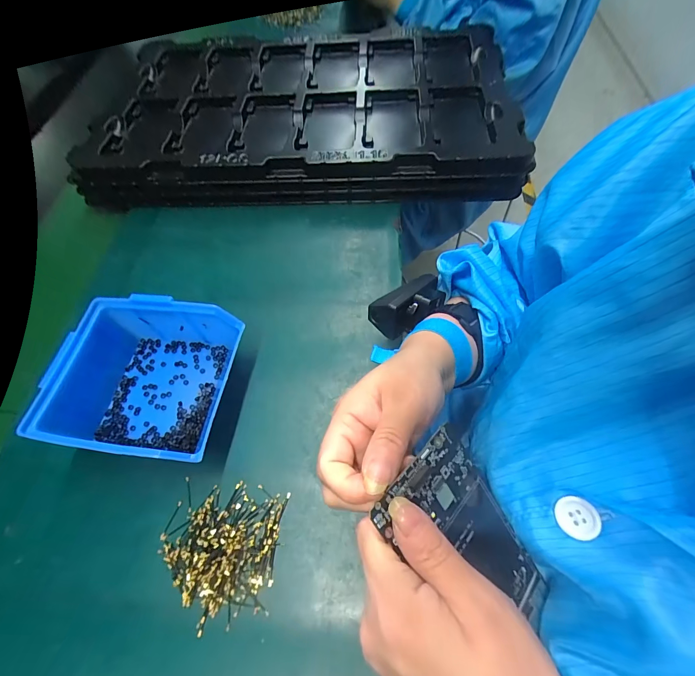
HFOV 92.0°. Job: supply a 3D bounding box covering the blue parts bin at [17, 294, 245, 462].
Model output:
[{"bbox_3d":[-0.167,0.037,0.292,0.132,0.066,0.125,6,62,8],"label":"blue parts bin"}]

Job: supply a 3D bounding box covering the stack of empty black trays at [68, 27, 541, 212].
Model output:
[{"bbox_3d":[-0.062,-0.330,0.496,0.549,0.078,0.348,-1,61,6],"label":"stack of empty black trays"}]

